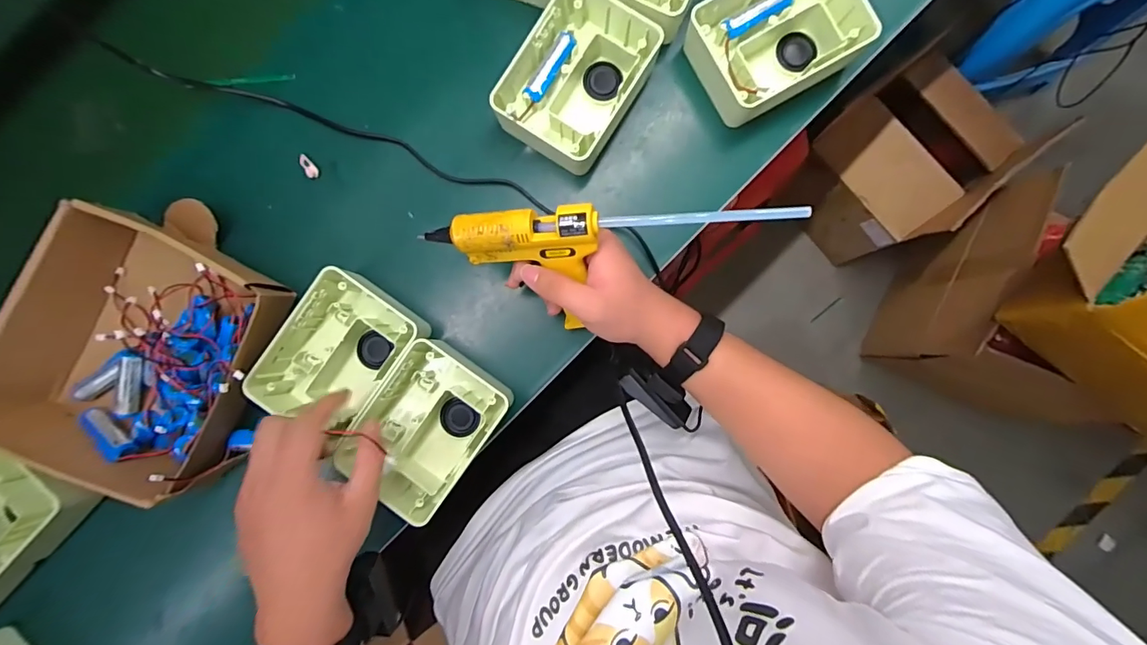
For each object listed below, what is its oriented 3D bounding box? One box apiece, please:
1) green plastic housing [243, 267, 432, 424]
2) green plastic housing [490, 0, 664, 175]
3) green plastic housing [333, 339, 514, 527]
[{"bbox_3d":[-0.222,0.037,0.460,0.102,0.062,0.155,38,90,4],"label":"green plastic housing"},{"bbox_3d":[0.003,-0.225,0.455,0.109,0.047,0.149,33,90,4],"label":"green plastic housing"},{"bbox_3d":[-0.138,0.103,0.458,0.105,0.064,0.148,36,90,4],"label":"green plastic housing"}]

